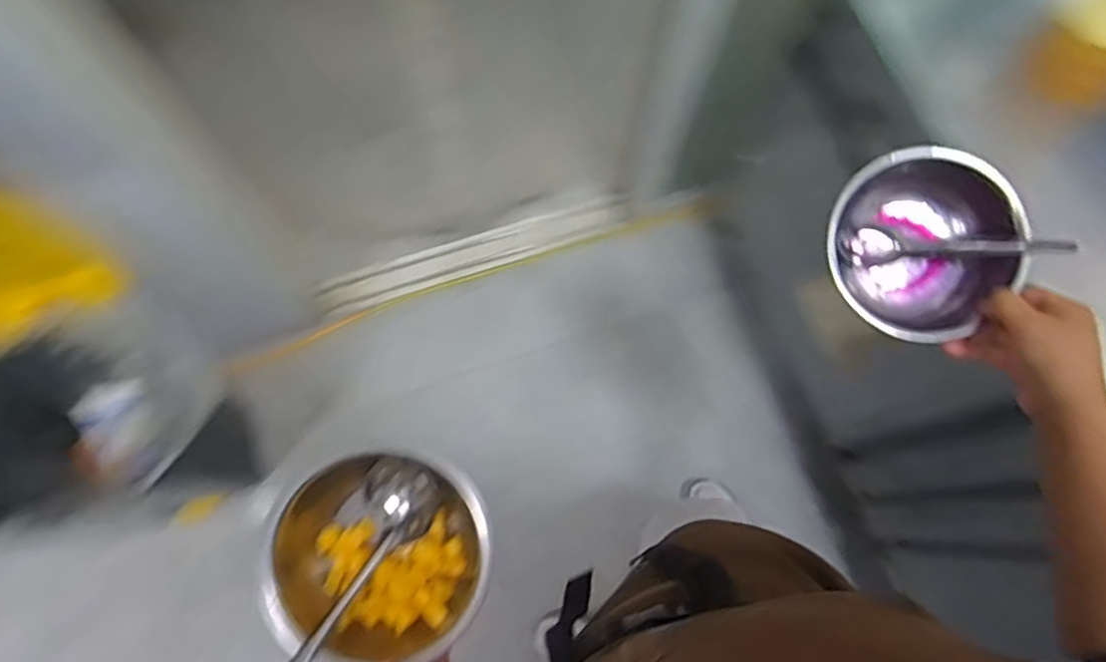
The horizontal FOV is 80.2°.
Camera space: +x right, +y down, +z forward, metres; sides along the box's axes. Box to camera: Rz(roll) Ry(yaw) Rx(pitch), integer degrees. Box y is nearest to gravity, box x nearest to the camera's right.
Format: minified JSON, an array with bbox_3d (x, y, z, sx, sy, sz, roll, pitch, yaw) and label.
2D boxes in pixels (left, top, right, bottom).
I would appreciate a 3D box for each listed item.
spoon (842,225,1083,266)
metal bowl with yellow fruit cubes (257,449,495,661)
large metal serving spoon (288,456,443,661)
[{"bbox_3d":[0.348,-0.074,0.570,0.166,0.027,0.031,3,69,29],"label":"spoon"},{"bbox_3d":[-0.130,0.172,0.502,0.164,0.075,0.152,1,71,-2],"label":"metal bowl with yellow fruit cubes"},{"bbox_3d":[-0.171,0.203,0.468,0.059,0.035,0.248,31,61,8],"label":"large metal serving spoon"}]

